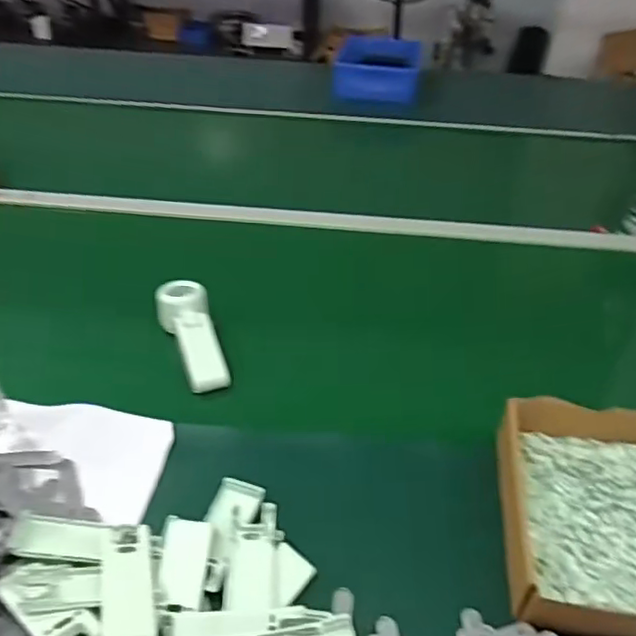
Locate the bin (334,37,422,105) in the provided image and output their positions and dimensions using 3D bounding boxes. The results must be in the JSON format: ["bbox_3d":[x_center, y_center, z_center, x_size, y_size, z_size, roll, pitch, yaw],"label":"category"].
[{"bbox_3d":[0.161,-0.665,1.625,0.216,0.092,0.258,6,39,3],"label":"bin"}]

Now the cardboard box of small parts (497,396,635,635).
[{"bbox_3d":[0.279,0.175,0.543,0.221,0.061,0.229,5,39,2],"label":"cardboard box of small parts"}]

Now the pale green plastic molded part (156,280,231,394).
[{"bbox_3d":[-0.154,0.018,0.732,0.063,0.043,0.154,-10,41,-16],"label":"pale green plastic molded part"}]

